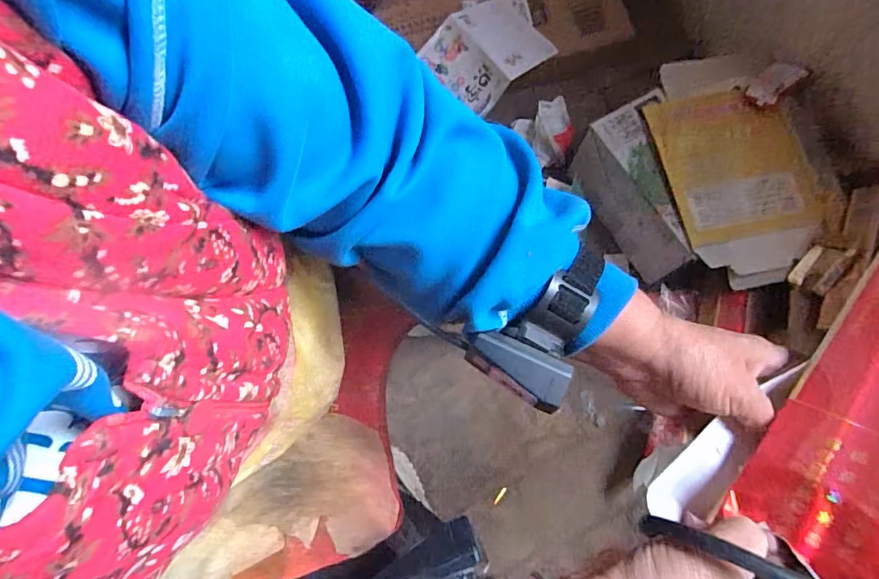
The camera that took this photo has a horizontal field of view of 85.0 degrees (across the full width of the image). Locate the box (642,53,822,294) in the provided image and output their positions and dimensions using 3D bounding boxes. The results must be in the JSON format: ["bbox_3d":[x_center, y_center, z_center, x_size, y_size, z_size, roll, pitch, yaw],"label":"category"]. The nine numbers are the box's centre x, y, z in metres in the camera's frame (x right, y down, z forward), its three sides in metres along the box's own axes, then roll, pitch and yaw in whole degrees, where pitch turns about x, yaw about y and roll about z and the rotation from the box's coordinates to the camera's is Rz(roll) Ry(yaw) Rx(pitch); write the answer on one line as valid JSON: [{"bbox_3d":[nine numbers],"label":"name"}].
[{"bbox_3d":[0.466,-0.199,0.762,0.212,0.031,0.374,-11,76,-3],"label":"box"}]

